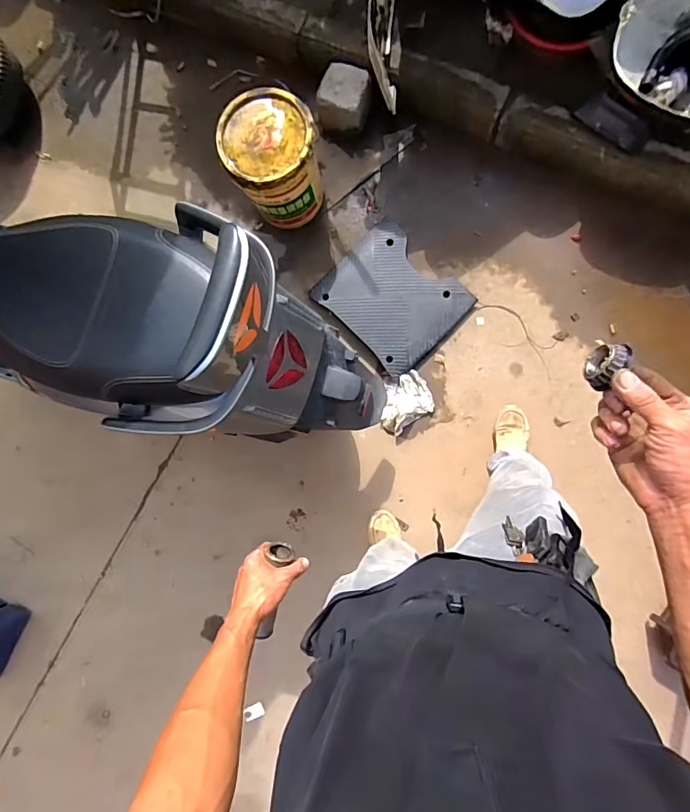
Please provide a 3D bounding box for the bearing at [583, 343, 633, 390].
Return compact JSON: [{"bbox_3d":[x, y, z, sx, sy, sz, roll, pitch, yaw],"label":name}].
[{"bbox_3d":[0.255,-0.040,0.416,0.025,0.038,0.046,35,95,8],"label":"bearing"}]

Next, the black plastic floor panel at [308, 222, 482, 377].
[{"bbox_3d":[0.163,-0.380,1.473,0.453,0.049,0.368,45,96,7],"label":"black plastic floor panel"}]

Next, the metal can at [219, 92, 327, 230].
[{"bbox_3d":[-0.212,-0.807,1.408,0.276,0.343,0.286,-1,86,7],"label":"metal can"}]

